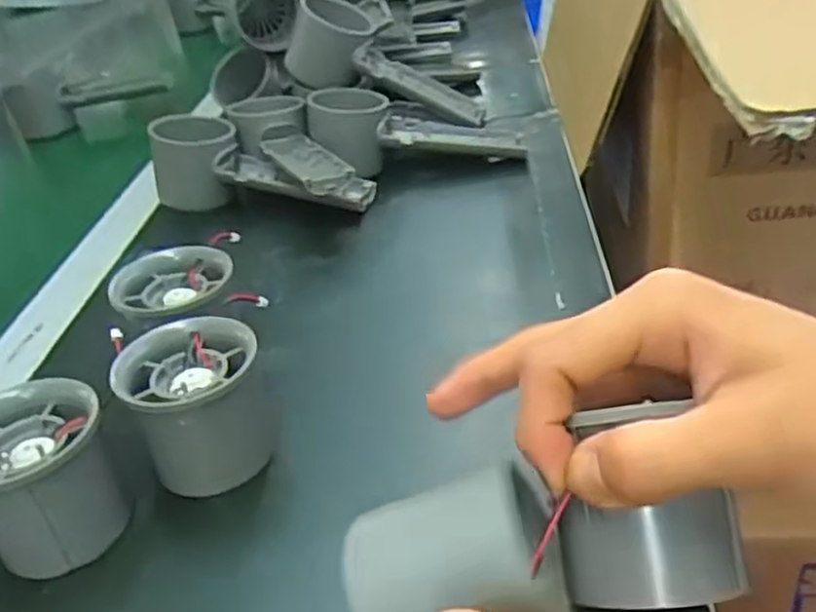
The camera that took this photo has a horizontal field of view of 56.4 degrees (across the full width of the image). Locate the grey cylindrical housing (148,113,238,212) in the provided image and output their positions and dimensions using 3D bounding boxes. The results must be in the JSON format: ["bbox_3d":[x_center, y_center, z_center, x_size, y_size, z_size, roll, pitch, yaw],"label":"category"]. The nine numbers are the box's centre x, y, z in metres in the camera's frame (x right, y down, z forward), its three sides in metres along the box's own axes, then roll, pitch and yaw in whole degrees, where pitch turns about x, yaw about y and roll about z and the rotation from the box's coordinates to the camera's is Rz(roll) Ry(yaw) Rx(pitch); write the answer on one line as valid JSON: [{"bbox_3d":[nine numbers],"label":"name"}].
[{"bbox_3d":[-0.151,-0.103,0.543,0.062,0.056,0.057,-15,37,-8],"label":"grey cylindrical housing"}]

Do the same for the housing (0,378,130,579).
[{"bbox_3d":[-0.133,0.064,0.282,0.058,0.052,0.062,-22,39,-16],"label":"housing"}]

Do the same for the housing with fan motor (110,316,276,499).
[{"bbox_3d":[-0.083,0.042,0.312,0.054,0.055,0.058,-15,37,-8],"label":"housing with fan motor"}]

